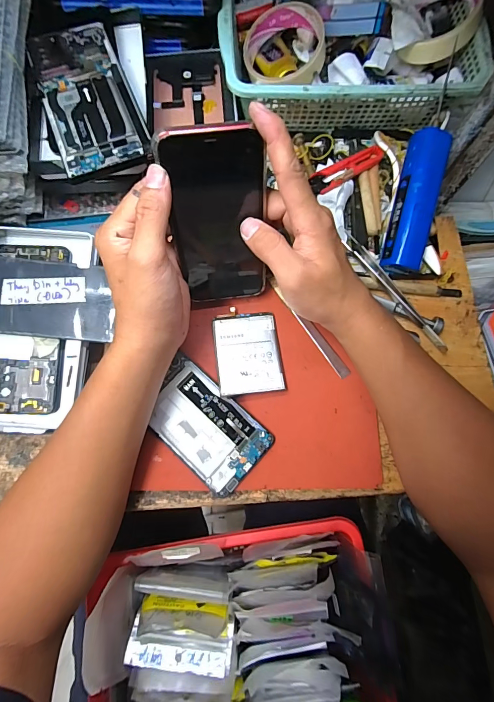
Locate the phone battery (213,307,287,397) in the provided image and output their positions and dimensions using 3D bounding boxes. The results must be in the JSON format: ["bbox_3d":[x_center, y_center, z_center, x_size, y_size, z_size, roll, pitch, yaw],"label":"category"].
[{"bbox_3d":[0.001,0.001,0.342,0.060,0.010,0.080,-6,76,-2],"label":"phone battery"}]

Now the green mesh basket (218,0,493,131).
[{"bbox_3d":[0.106,-0.335,0.392,0.265,0.066,0.181,-2,76,-1],"label":"green mesh basket"}]

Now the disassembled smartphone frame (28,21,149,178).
[{"bbox_3d":[-0.141,-0.225,0.315,0.073,0.010,0.161,-21,77,-6],"label":"disassembled smartphone frame"}]

